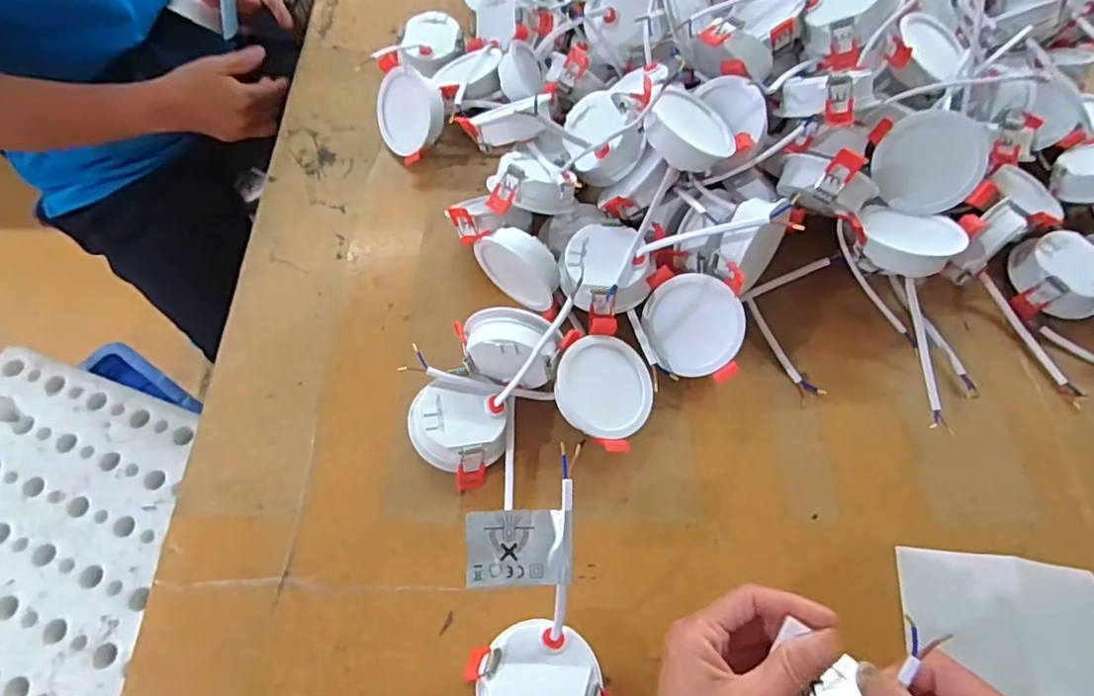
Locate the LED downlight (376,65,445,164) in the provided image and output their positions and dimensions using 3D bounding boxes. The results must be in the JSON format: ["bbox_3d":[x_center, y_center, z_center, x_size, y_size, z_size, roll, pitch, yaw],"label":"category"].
[{"bbox_3d":[-0.121,-0.210,0.533,0.073,0.069,0.028,45,36,20],"label":"LED downlight"}]

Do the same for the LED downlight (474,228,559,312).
[{"bbox_3d":[-0.020,-0.061,0.448,0.071,0.057,0.022,34,68,17],"label":"LED downlight"}]

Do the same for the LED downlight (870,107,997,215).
[{"bbox_3d":[0.291,-0.143,0.465,0.071,0.040,0.072,-14,99,24],"label":"LED downlight"}]

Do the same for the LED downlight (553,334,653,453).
[{"bbox_3d":[0.041,0.027,0.416,0.072,0.017,0.070,46,64,-3],"label":"LED downlight"}]

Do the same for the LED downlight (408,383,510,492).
[{"bbox_3d":[-0.060,0.055,0.418,0.068,0.035,0.059,36,69,18],"label":"LED downlight"}]

